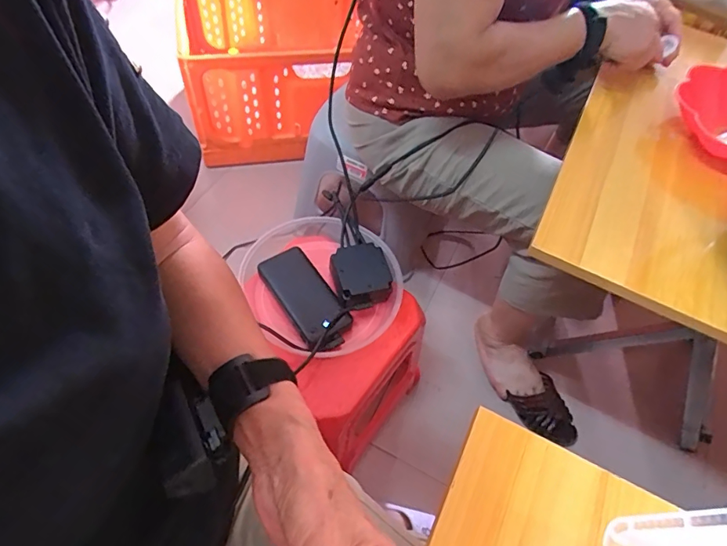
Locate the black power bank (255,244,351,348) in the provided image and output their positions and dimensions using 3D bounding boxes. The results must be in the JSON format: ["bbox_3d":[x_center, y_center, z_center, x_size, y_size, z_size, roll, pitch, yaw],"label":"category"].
[{"bbox_3d":[-0.085,0.030,0.674,0.079,0.021,0.160,-30,64,-22],"label":"black power bank"}]

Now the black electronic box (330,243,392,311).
[{"bbox_3d":[-0.003,0.002,0.682,0.081,0.036,0.089,-12,58,-12],"label":"black electronic box"}]

